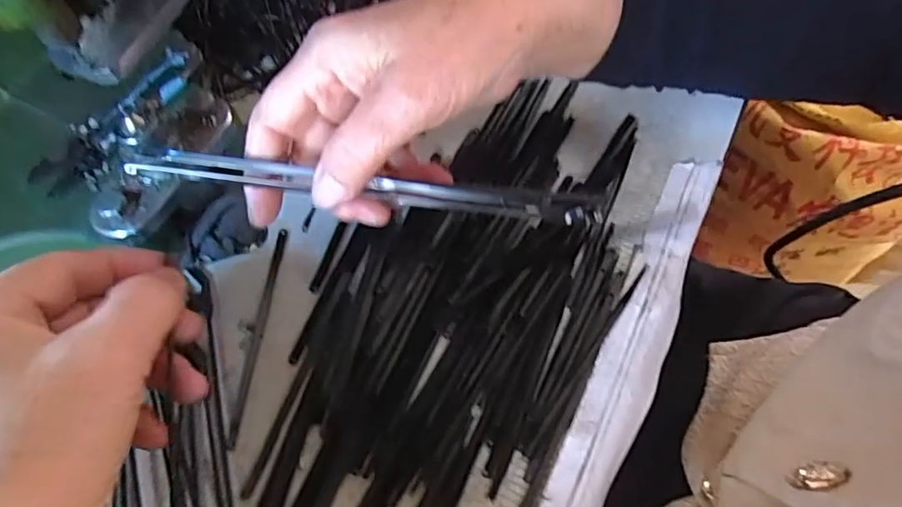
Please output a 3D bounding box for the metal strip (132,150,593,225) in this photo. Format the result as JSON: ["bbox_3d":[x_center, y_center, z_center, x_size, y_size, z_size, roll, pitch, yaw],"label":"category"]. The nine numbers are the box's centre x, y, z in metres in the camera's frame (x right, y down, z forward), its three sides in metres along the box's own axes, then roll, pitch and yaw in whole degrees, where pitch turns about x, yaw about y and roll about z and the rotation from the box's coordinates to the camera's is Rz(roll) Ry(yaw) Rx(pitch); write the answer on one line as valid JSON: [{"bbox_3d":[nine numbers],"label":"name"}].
[{"bbox_3d":[-0.030,-0.026,0.240,0.187,0.004,0.013,5,100,-7],"label":"metal strip"}]

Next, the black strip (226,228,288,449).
[{"bbox_3d":[-0.085,0.034,0.261,0.005,0.004,0.099,4,62,4],"label":"black strip"}]

